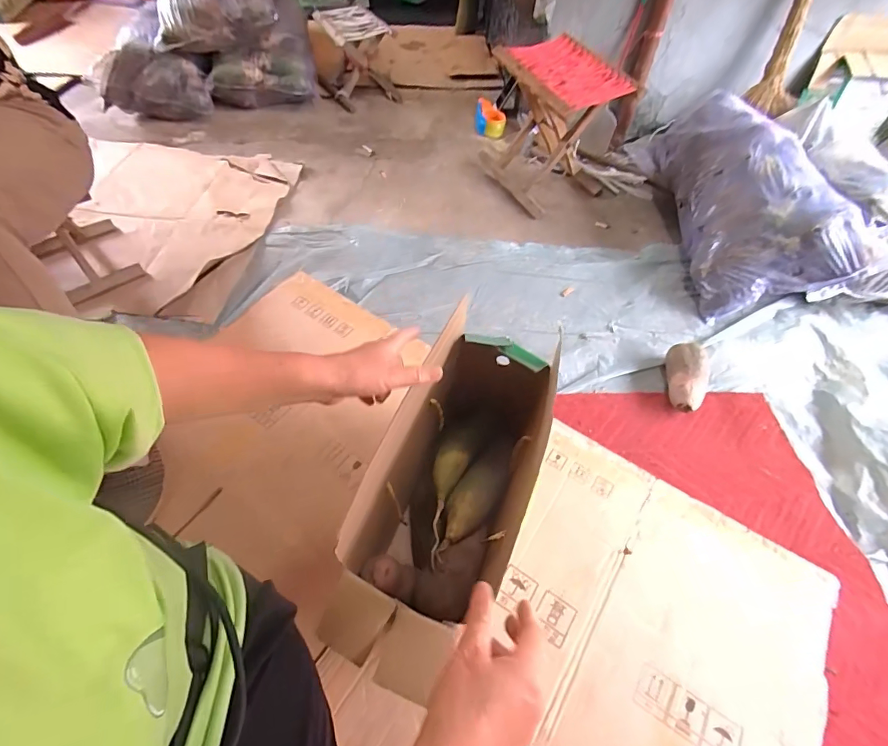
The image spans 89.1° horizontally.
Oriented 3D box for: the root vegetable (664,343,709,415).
[{"bbox_3d":[0.496,0.011,0.930,0.072,0.078,0.153,19,55,11],"label":"root vegetable"}]

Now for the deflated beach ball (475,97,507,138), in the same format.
[{"bbox_3d":[0.167,-0.919,1.605,0.111,0.064,0.166,7,54,2],"label":"deflated beach ball"}]

